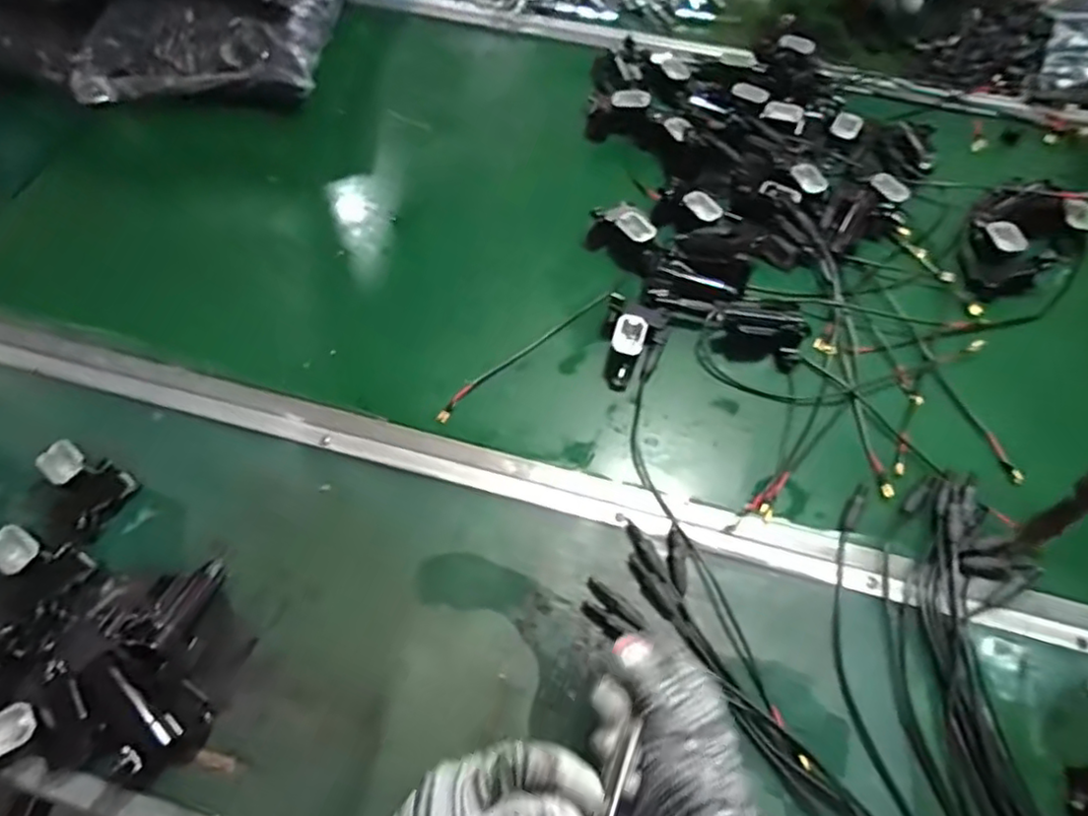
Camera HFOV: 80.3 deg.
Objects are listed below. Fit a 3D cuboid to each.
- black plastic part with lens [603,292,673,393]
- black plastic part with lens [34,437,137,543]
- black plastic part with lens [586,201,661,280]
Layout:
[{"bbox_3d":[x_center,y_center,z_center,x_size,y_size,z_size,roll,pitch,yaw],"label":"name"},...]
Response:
[{"bbox_3d":[0.083,-0.062,0.595,0.061,0.039,0.087,14,59,8],"label":"black plastic part with lens"},{"bbox_3d":[-0.369,0.065,0.512,0.064,0.042,0.057,27,62,16],"label":"black plastic part with lens"},{"bbox_3d":[0.088,-0.176,0.657,0.084,0.039,0.049,36,65,20],"label":"black plastic part with lens"}]

